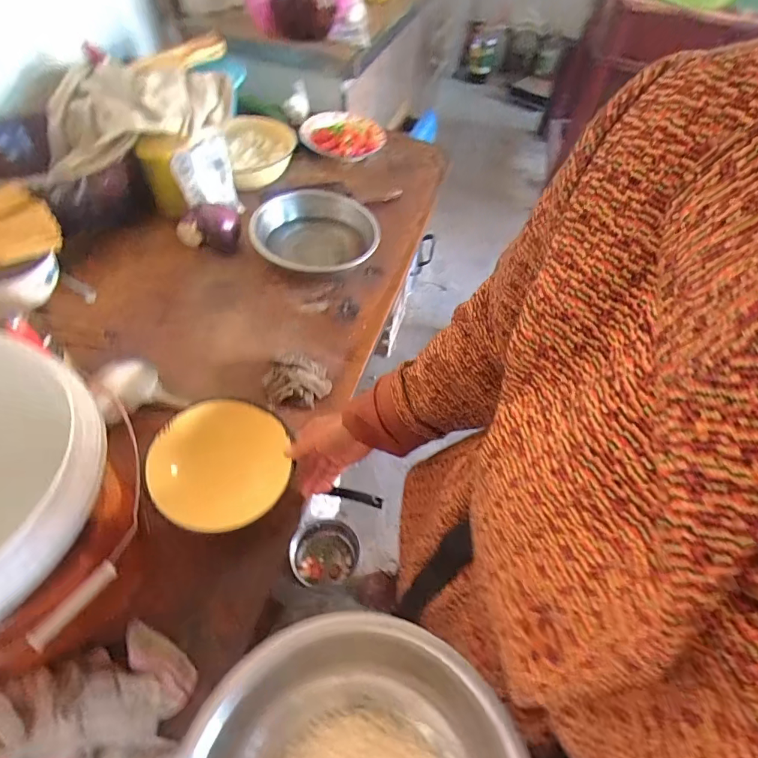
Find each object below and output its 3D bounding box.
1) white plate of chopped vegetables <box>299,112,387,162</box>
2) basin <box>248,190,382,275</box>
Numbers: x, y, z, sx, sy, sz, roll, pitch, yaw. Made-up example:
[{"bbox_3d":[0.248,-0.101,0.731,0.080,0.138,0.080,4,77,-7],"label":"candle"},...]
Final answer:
[{"bbox_3d":[-0.091,-0.622,1.168,0.212,0.042,0.196,2,52,-5],"label":"white plate of chopped vegetables"},{"bbox_3d":[-0.127,-0.281,0.901,0.233,0.079,0.225,3,52,-4],"label":"basin"}]

